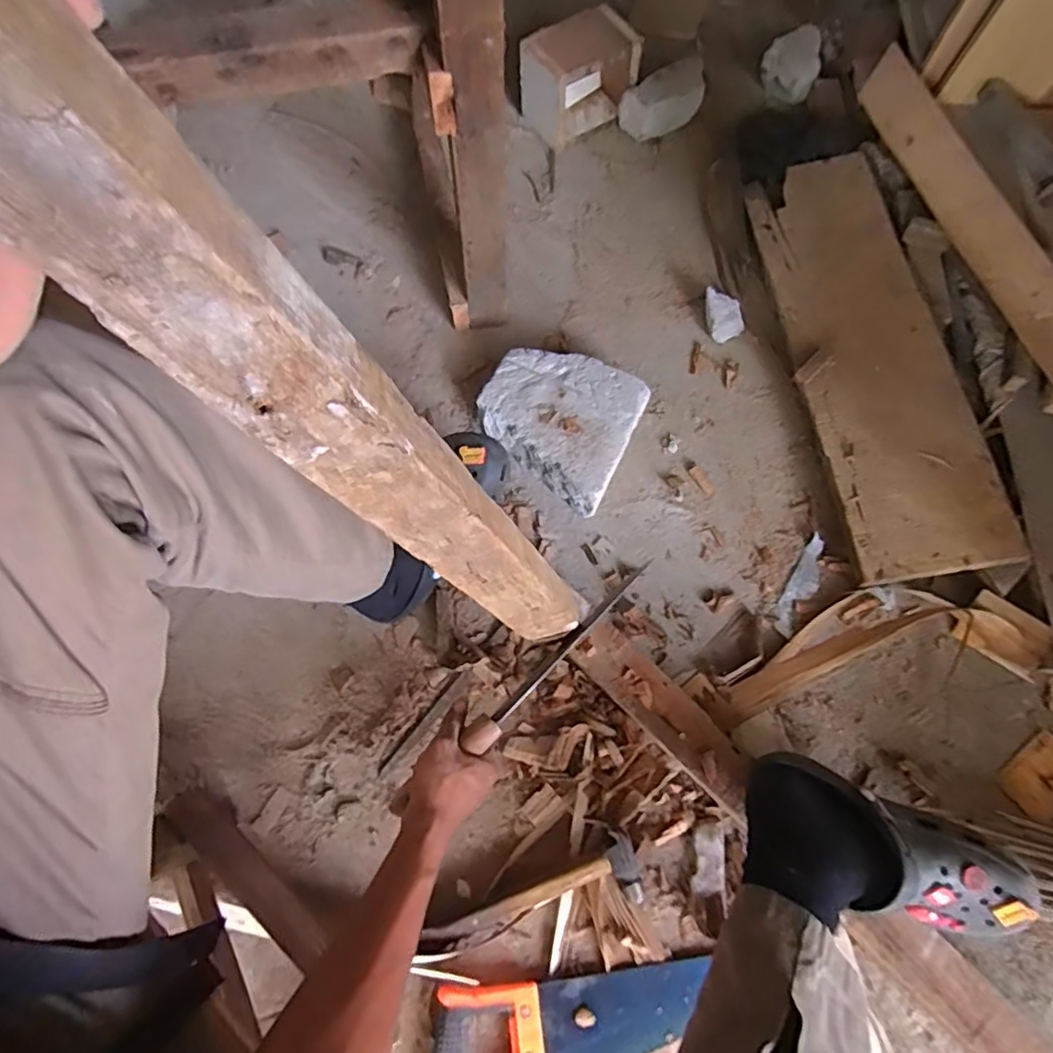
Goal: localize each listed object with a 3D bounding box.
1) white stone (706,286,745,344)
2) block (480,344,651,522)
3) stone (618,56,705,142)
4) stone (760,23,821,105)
[{"bbox_3d":[0.291,-0.309,0.878,0.058,0.030,0.071,2,71,3],"label":"white stone"},{"bbox_3d":[0.039,-0.137,0.806,0.195,0.065,0.185,24,72,8],"label":"block"},{"bbox_3d":[0.223,-0.701,0.990,0.138,0.074,0.072,-18,71,-6],"label":"stone"},{"bbox_3d":[0.449,-0.784,1.022,0.087,0.059,0.105,2,71,1],"label":"stone"}]

